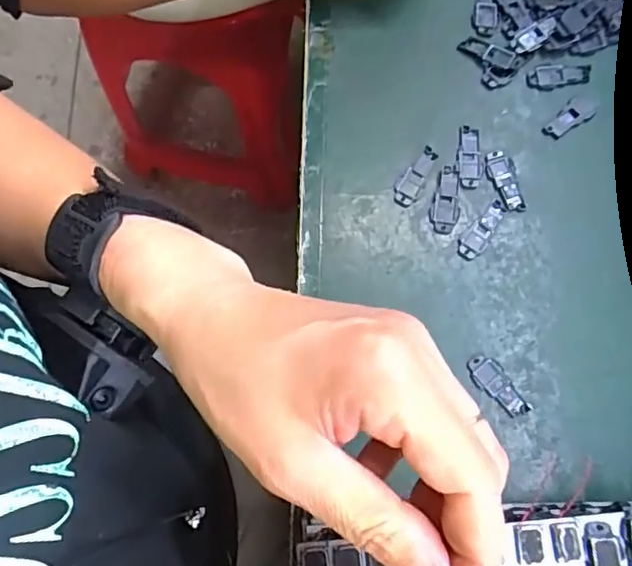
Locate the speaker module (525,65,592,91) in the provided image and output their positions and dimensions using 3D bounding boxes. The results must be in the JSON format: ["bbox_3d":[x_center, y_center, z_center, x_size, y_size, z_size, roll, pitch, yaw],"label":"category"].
[{"bbox_3d":[0.155,-0.133,0.372,0.042,0.004,0.016,-11,77,-2],"label":"speaker module"}]

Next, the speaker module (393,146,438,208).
[{"bbox_3d":[0.060,-0.065,0.353,0.014,0.004,0.040,27,78,6],"label":"speaker module"}]

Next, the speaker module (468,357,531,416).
[{"bbox_3d":[0.102,0.058,0.324,0.017,0.004,0.040,-38,79,-8],"label":"speaker module"}]

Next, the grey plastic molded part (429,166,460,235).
[{"bbox_3d":[0.079,-0.050,0.348,0.017,0.004,0.042,10,77,3],"label":"grey plastic molded part"}]

